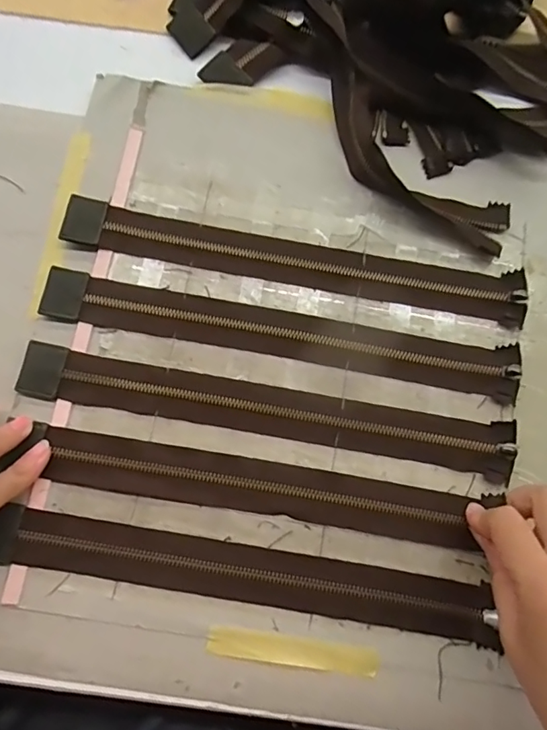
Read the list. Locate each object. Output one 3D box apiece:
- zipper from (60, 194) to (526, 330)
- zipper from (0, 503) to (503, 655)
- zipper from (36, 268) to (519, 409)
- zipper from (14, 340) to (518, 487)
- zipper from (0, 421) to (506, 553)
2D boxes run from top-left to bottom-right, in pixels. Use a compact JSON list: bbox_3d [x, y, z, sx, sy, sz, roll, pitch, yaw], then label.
[{"bbox_3d":[0.015,-0.073,0.340,0.314,0.008,0.033,10,83,0],"label":"zipper"},{"bbox_3d":[-0.023,0.127,0.294,0.304,0.010,0.034,9,76,1],"label":"zipper"},{"bbox_3d":[0.005,-0.019,0.329,0.312,0.008,0.038,10,79,1],"label":"zipper"},{"bbox_3d":[-0.004,0.031,0.318,0.314,0.010,0.037,9,79,1],"label":"zipper"},{"bbox_3d":[-0.013,0.076,0.308,0.278,0.008,0.034,9,78,1],"label":"zipper"}]

